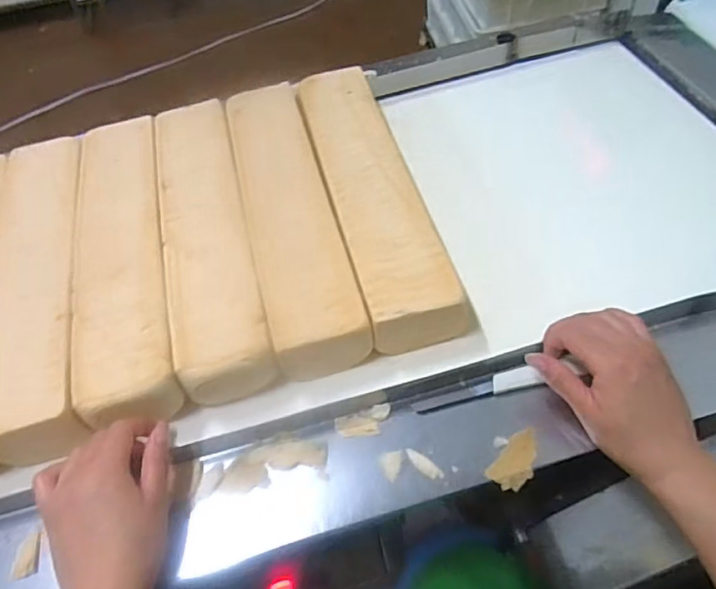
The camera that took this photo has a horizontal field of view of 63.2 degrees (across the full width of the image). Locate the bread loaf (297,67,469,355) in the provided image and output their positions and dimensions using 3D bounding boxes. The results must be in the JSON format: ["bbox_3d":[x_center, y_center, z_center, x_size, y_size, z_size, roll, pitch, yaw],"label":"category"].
[{"bbox_3d":[0.011,-0.102,0.570,0.077,0.055,0.335,-14,51,-6],"label":"bread loaf"}]

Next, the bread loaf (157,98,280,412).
[{"bbox_3d":[-0.140,-0.058,0.555,0.076,0.048,0.360,-14,51,-6],"label":"bread loaf"}]

